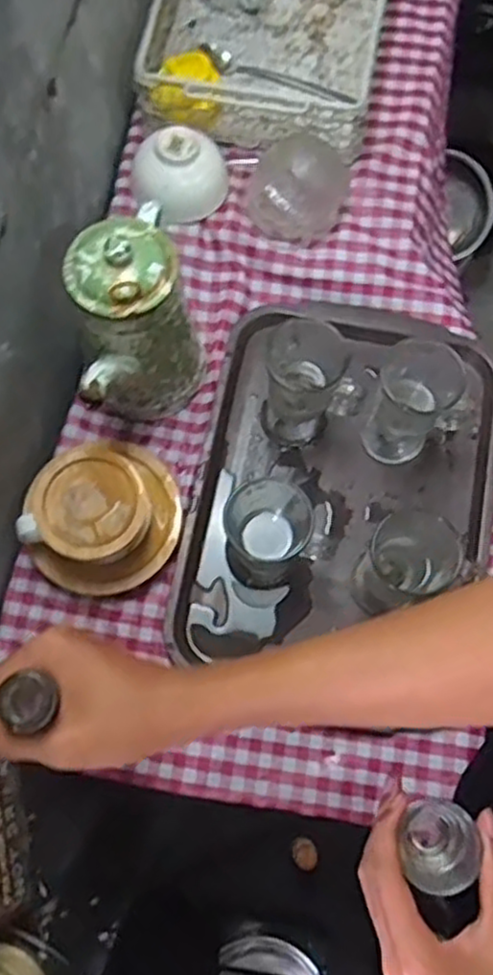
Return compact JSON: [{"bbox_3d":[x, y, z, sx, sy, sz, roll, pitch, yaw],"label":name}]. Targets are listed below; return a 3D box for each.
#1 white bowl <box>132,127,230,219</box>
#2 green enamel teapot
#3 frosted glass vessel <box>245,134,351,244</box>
[{"bbox_3d":[-0.072,-0.349,0.794,0.107,0.054,0.087,-6,74,-3],"label":"white bowl"},{"bbox_3d":[-0.102,-0.154,0.695,0.112,0.211,0.203,-6,74,-3],"label":"green enamel teapot"},{"bbox_3d":[0.057,-0.339,0.781,0.111,0.062,0.110,7,73,2],"label":"frosted glass vessel"}]

